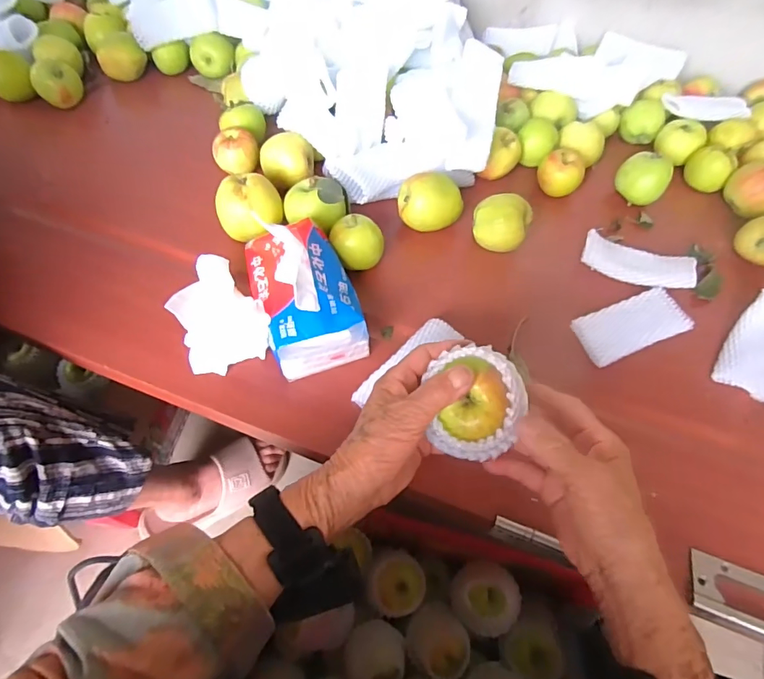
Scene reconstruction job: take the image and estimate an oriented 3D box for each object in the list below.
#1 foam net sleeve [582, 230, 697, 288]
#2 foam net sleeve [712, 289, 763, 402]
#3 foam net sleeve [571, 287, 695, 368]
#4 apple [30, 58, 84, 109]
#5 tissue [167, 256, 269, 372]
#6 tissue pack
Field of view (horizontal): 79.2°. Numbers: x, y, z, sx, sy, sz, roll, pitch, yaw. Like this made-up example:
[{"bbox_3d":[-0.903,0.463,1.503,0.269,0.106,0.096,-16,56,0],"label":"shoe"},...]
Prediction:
[{"bbox_3d":[0.291,-0.086,0.531,0.118,0.027,0.048,22,59,9],"label":"foam net sleeve"},{"bbox_3d":[0.387,0.003,0.470,0.054,0.030,0.119,32,61,15],"label":"foam net sleeve"},{"bbox_3d":[0.263,-0.016,0.487,0.122,0.017,0.056,-19,61,-16],"label":"foam net sleeve"},{"bbox_3d":[-0.471,-0.372,0.672,0.059,0.047,0.052,-26,63,-19],"label":"apple"},{"bbox_3d":[-0.160,-0.024,0.463,0.083,0.064,0.105,-16,61,-14],"label":"tissue"},{"bbox_3d":[-0.080,-0.055,0.460,0.098,0.103,0.158,-18,61,-15],"label":"tissue pack"}]

